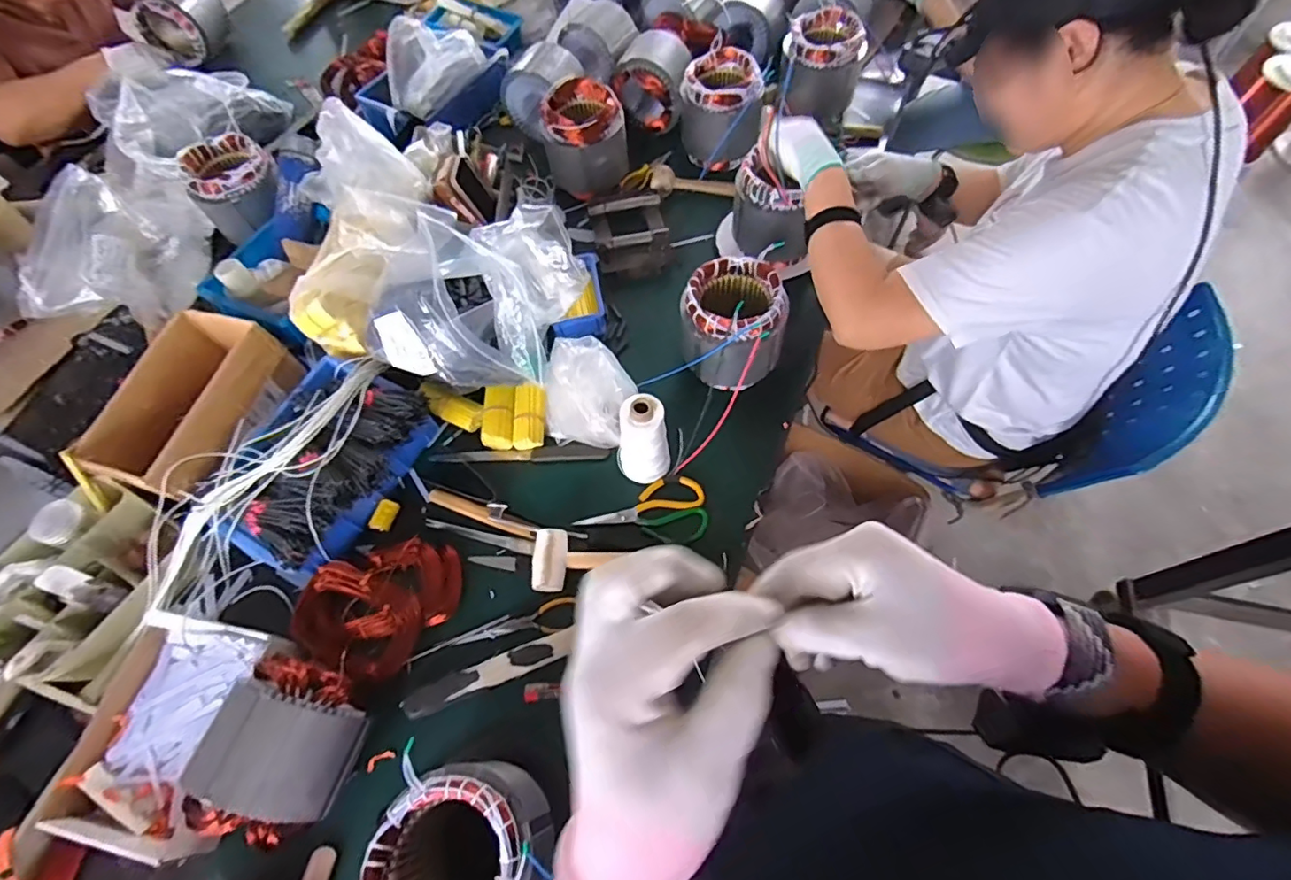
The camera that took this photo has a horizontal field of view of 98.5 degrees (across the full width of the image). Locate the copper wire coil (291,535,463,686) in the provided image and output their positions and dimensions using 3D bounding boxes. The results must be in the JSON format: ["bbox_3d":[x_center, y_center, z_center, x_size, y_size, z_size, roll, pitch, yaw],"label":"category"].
[{"bbox_3d":[-0.364,0.212,0.748,0.167,0.050,0.201,31,69,16],"label":"copper wire coil"}]

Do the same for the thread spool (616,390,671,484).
[{"bbox_3d":[0.000,0.001,0.770,0.073,0.165,0.062,3,64,4],"label":"thread spool"}]

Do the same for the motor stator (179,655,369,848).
[{"bbox_3d":[-0.400,0.347,0.627,0.138,0.145,0.173,11,65,8],"label":"motor stator"}]

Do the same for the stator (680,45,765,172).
[{"bbox_3d":[0.151,-0.653,1.107,0.154,0.156,0.138,8,64,6],"label":"stator"}]

